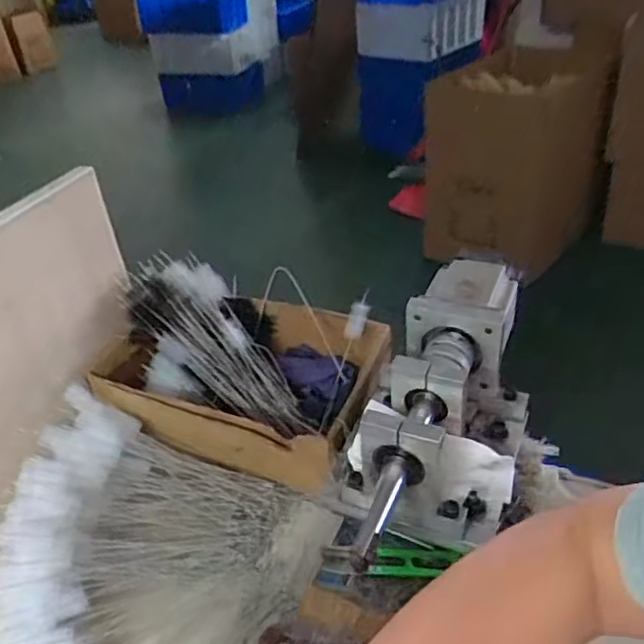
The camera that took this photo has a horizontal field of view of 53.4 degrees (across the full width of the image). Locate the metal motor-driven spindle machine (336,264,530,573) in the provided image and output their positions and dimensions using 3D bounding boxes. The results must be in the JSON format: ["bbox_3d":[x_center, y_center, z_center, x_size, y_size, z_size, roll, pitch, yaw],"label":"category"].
[{"bbox_3d":[0.110,0.063,0.555,0.129,0.118,0.271,10,37,20],"label":"metal motor-driven spindle machine"}]

